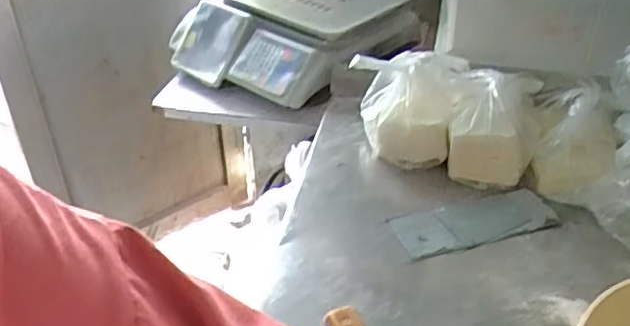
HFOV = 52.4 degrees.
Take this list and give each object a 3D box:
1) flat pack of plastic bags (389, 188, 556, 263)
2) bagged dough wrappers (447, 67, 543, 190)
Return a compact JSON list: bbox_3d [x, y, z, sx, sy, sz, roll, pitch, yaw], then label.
[{"bbox_3d":[0.186,0.069,0.742,0.190,0.009,0.079,-7,35,-15],"label":"flat pack of plastic bags"},{"bbox_3d":[0.237,-0.056,0.841,0.109,0.107,0.160,13,36,14],"label":"bagged dough wrappers"}]

